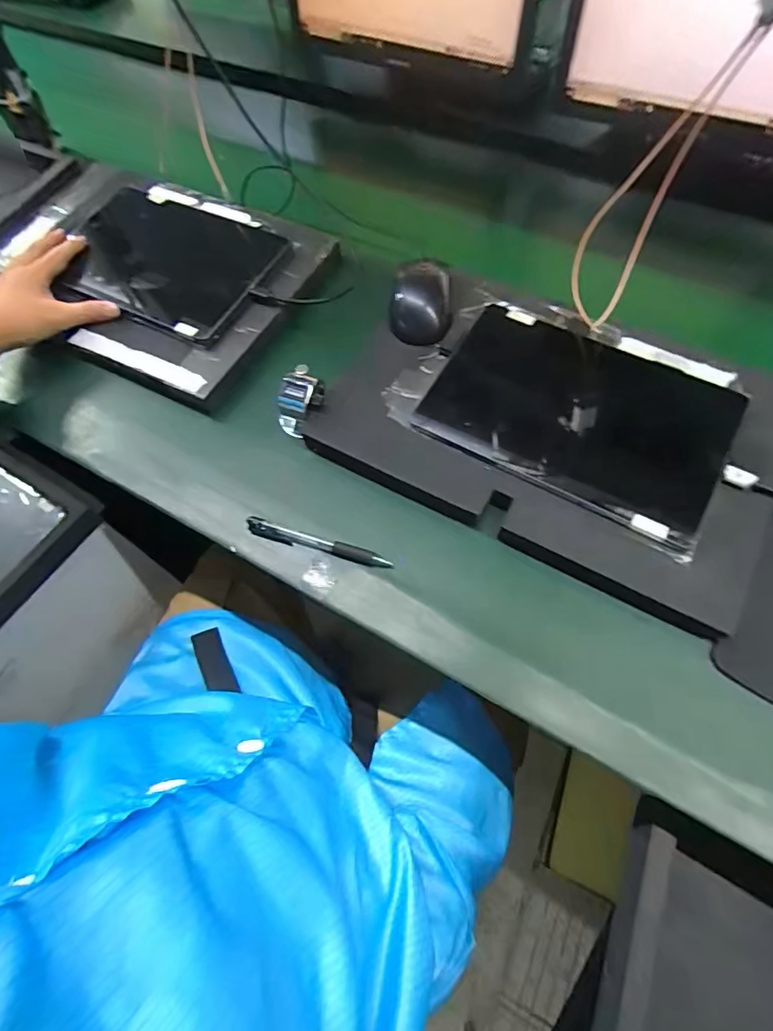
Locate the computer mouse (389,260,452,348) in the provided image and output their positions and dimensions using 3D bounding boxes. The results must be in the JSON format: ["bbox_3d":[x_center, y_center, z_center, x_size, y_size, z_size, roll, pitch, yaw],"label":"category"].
[{"bbox_3d":[0.036,-0.221,0.507,0.062,0.031,0.090,3,64,4],"label":"computer mouse"}]

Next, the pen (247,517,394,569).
[{"bbox_3d":[-0.060,0.025,0.430,0.132,0.010,0.014,15,65,10],"label":"pen"}]

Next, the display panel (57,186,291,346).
[{"bbox_3d":[-0.239,-0.289,0.543,0.237,0.013,0.176,26,68,15],"label":"display panel"}]

